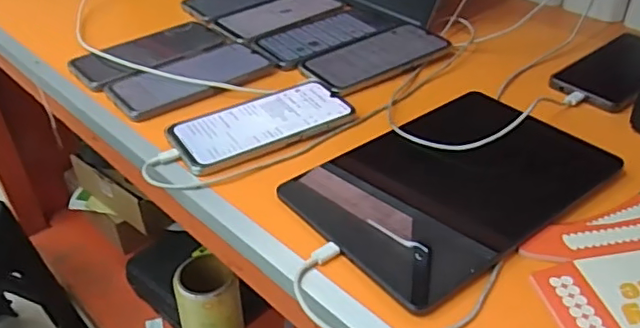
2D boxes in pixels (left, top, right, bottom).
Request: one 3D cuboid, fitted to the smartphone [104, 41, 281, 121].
[{"bbox_3d":[-0.138,-0.092,0.616,0.170,0.008,0.087,-31,47,-33],"label":"smartphone"}]

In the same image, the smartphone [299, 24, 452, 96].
[{"bbox_3d":[0.064,-0.125,0.651,0.171,0.009,0.086,-24,44,-27],"label":"smartphone"}]

